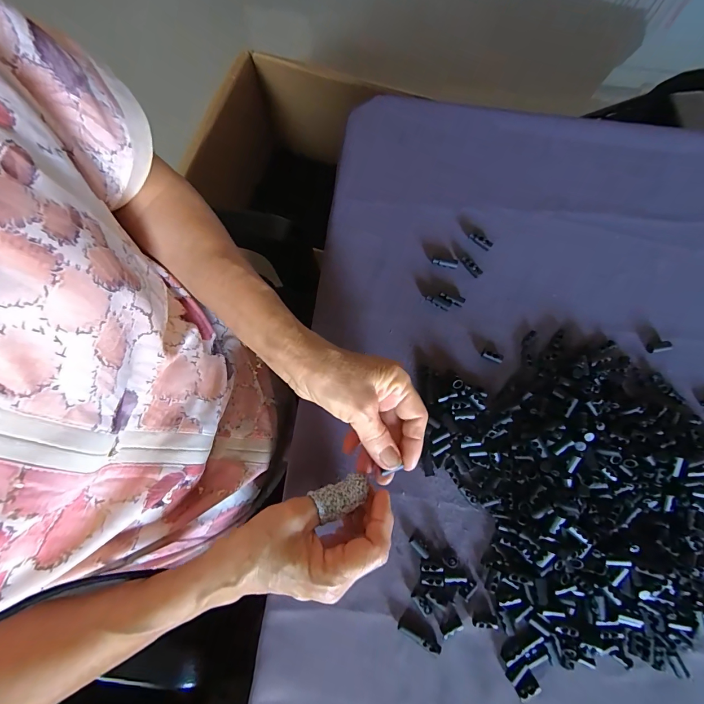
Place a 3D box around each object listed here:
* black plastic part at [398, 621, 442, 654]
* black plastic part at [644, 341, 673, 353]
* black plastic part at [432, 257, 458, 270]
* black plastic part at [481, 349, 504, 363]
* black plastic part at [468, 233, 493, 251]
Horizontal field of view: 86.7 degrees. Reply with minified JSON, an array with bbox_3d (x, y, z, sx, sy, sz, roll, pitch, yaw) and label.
[{"bbox_3d":[0.054,0.226,0.295,0.037,0.005,0.009,31,79,6],"label":"black plastic part"},{"bbox_3d":[0.283,-0.005,0.342,0.025,0.004,0.008,-11,78,-3],"label":"black plastic part"},{"bbox_3d":[0.091,-0.087,0.364,0.025,0.004,0.009,12,78,2],"label":"black plastic part"},{"bbox_3d":[0.130,0.004,0.343,0.020,0.004,0.008,21,79,4],"label":"black plastic part"},{"bbox_3d":[0.124,-0.107,0.361,0.024,0.004,0.009,34,80,6],"label":"black plastic part"}]

